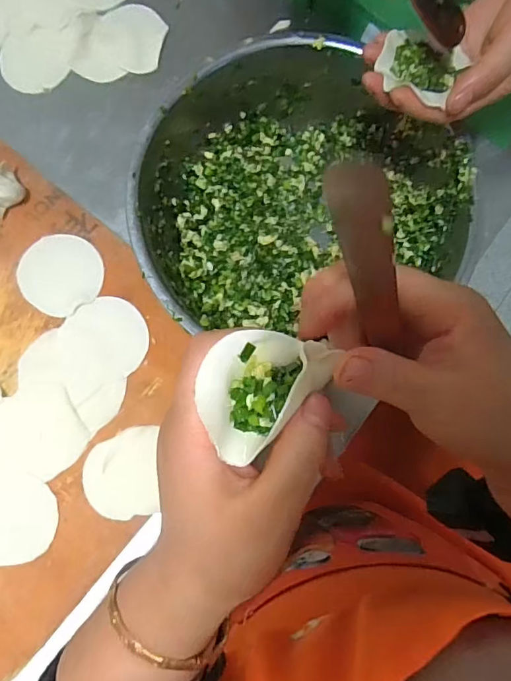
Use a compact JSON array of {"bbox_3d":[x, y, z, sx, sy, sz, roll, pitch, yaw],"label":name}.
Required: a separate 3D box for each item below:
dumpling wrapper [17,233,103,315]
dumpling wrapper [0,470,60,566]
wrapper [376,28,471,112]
[{"bbox_3d":[-0.180,-0.062,0.447,0.073,0.004,0.075,0,81,-2],"label":"dumpling wrapper"},{"bbox_3d":[-0.207,0.151,0.410,0.074,0.004,0.075,9,80,-1],"label":"dumpling wrapper"},{"bbox_3d":[0.114,-0.188,0.333,0.053,0.018,0.056,0,81,-2],"label":"wrapper"}]

